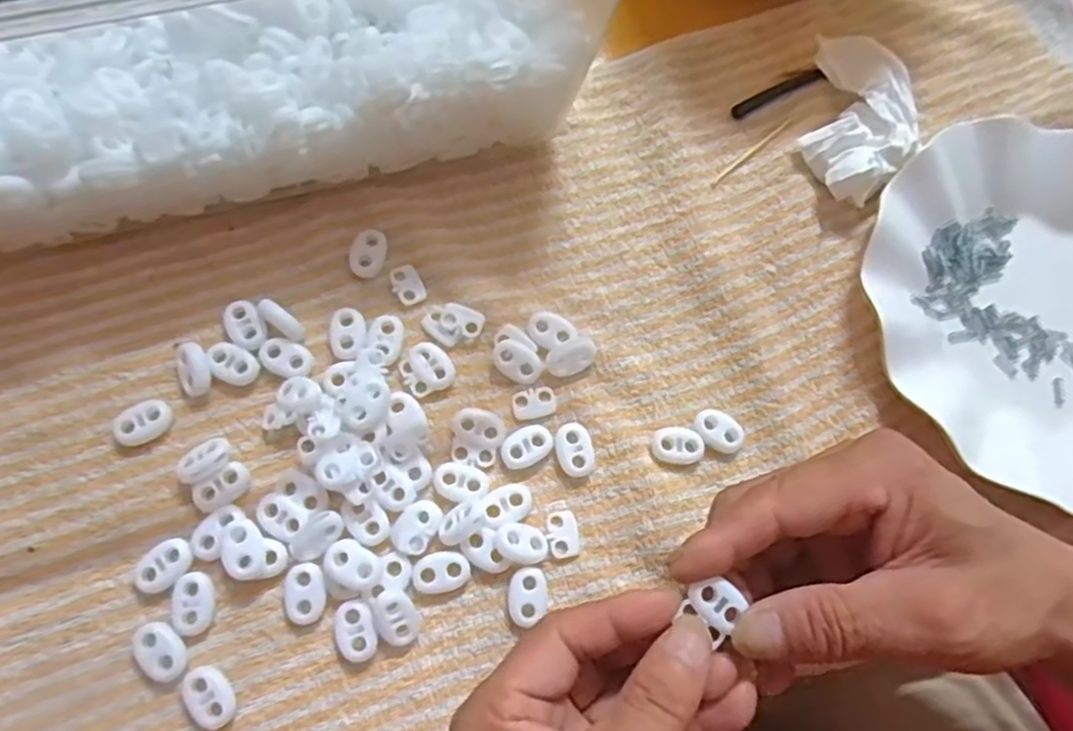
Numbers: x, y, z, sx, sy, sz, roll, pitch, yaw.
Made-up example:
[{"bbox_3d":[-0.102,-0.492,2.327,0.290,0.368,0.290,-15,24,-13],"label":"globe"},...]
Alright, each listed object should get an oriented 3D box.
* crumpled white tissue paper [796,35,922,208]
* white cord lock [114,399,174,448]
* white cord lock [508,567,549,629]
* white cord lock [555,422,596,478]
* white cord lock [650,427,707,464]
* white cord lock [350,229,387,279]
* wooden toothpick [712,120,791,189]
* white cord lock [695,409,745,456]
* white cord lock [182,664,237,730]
[{"bbox_3d":[0.157,-0.118,0.351,0.052,0.021,0.083,19,72,1],"label":"crumpled white tissue paper"},{"bbox_3d":[-0.158,0.023,0.290,0.022,0.007,0.015,-25,77,-12],"label":"white cord lock"},{"bbox_3d":[-0.003,0.091,0.283,0.015,0.006,0.021,-1,73,-6],"label":"white cord lock"},{"bbox_3d":[0.016,0.035,0.301,0.015,0.005,0.022,-9,74,-8],"label":"white cord lock"},{"bbox_3d":[0.060,0.033,0.306,0.022,0.004,0.015,2,73,-5],"label":"white cord lock"},{"bbox_3d":[-0.074,-0.050,0.319,0.014,0.006,0.022,8,72,-3],"label":"white cord lock"},{"bbox_3d":[0.105,-0.105,0.355,0.057,0.004,0.004,-40,80,-15],"label":"wooden toothpick"},{"bbox_3d":[0.078,0.028,0.309,0.021,0.007,0.015,35,73,6],"label":"white cord lock"},{"bbox_3d":[-0.119,0.121,0.263,0.015,0.006,0.022,-32,78,-14],"label":"white cord lock"}]

